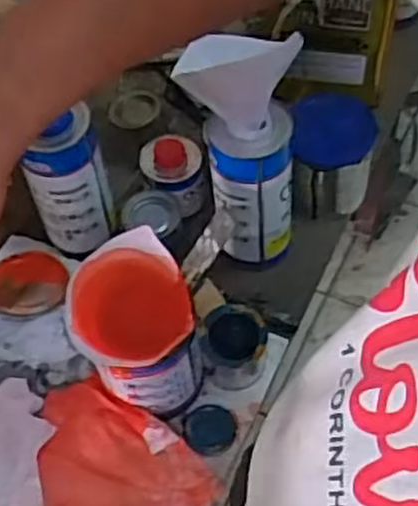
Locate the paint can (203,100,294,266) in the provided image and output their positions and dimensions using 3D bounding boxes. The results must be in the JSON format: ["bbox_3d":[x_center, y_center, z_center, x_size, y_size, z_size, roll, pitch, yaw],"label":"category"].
[{"bbox_3d":[0.048,-0.065,0.846,0.084,0.187,0.075,-5,57,-1],"label":"paint can"}]

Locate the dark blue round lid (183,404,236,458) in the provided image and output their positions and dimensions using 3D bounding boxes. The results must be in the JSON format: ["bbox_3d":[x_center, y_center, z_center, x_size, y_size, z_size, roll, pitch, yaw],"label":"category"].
[{"bbox_3d":[0.002,0.181,0.809,0.051,0.018,0.054,-1,57,2],"label":"dark blue round lid"}]

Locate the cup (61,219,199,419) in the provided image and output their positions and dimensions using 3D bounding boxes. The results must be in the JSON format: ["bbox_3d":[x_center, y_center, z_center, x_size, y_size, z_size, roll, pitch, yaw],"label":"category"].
[{"bbox_3d":[-0.070,0.076,0.768,0.110,0.141,0.124,-13,58,-6],"label":"cup"}]

